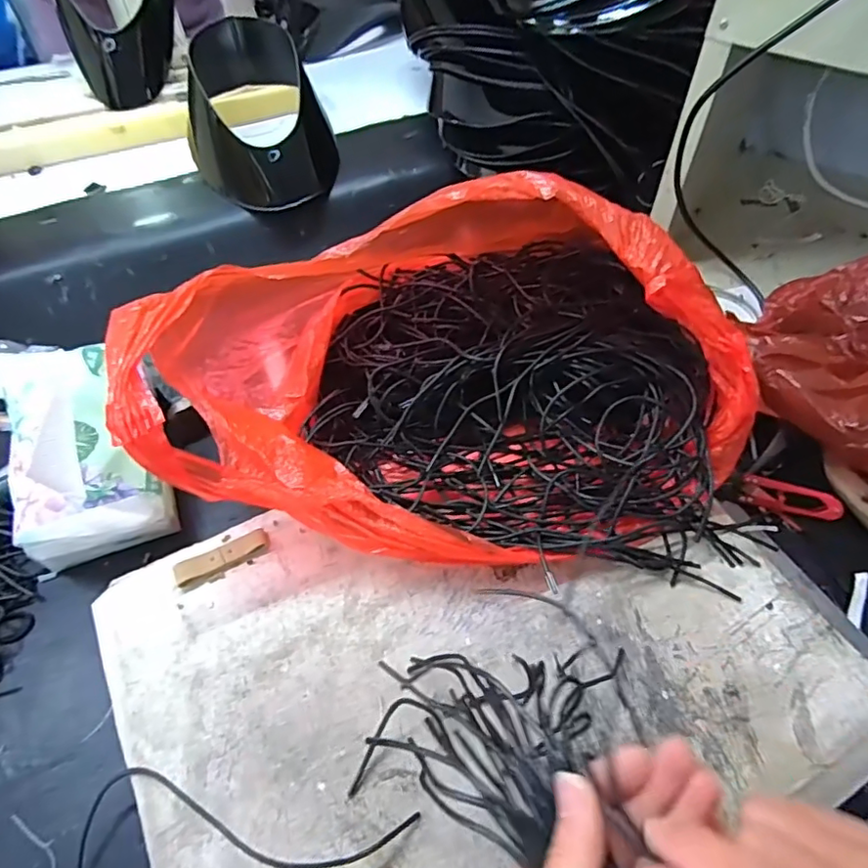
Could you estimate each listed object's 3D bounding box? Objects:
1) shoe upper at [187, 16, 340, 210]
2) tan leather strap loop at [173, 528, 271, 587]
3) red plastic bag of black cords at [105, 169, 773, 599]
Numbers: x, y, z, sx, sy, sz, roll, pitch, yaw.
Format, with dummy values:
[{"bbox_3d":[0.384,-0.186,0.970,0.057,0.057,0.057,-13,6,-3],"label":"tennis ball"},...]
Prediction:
[{"bbox_3d":[-0.184,-0.334,0.585,0.145,0.089,0.202,-18,55,-11],"label":"shoe upper"},{"bbox_3d":[-0.143,0.082,0.380,0.062,0.006,0.017,-25,61,-16],"label":"tan leather strap loop"},{"bbox_3d":[0.018,-0.084,0.399,0.380,0.140,0.317,3,54,4],"label":"red plastic bag of black cords"}]

